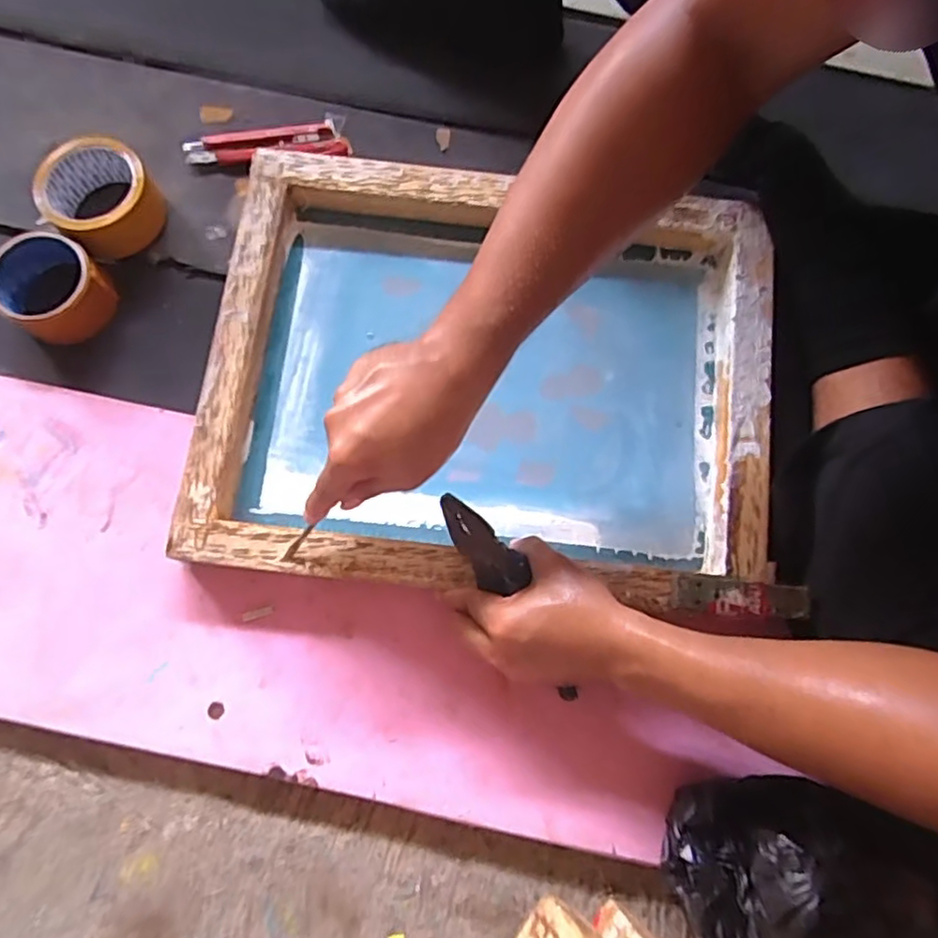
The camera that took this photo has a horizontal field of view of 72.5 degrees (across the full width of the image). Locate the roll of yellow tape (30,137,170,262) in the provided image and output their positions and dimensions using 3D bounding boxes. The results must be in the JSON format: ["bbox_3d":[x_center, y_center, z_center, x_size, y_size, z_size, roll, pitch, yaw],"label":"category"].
[{"bbox_3d":[-0.338,-0.250,0.590,0.090,0.059,0.095,0,77,-1],"label":"roll of yellow tape"}]

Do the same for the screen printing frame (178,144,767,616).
[{"bbox_3d":[0.019,-0.082,0.558,0.469,0.048,0.361,5,77,0],"label":"screen printing frame"}]

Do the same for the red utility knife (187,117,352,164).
[{"bbox_3d":[-0.196,-0.318,0.624,0.155,0.019,0.034,-6,77,-3],"label":"red utility knife"}]

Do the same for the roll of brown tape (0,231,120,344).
[{"bbox_3d":[-0.375,-0.163,0.572,0.091,0.051,0.084,0,77,-1],"label":"roll of brown tape"}]

